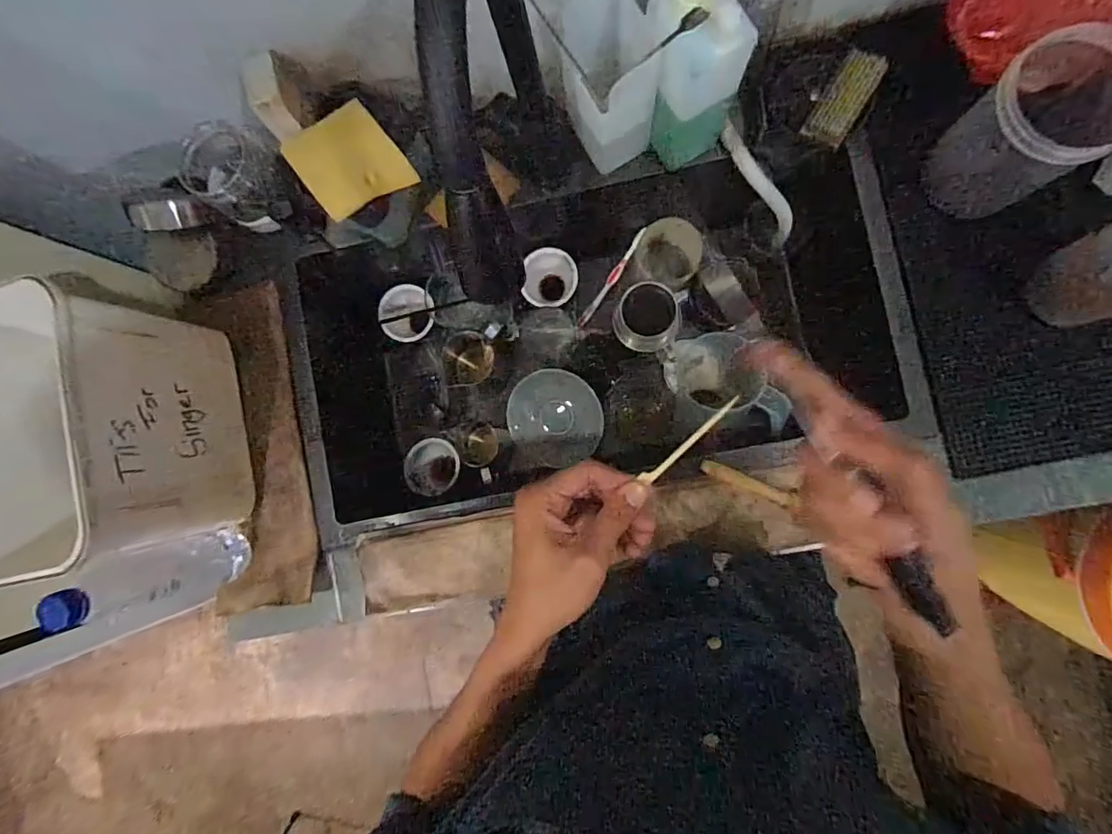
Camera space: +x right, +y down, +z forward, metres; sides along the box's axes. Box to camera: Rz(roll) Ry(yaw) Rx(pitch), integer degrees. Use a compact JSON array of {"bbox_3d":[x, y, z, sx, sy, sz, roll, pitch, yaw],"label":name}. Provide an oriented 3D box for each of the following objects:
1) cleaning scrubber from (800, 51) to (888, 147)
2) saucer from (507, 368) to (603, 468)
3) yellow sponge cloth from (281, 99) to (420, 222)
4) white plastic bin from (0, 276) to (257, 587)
[{"bbox_3d":[0.320,-0.352,0.583,0.046,0.021,0.116,31,90,6],"label":"cleaning scrubber"},{"bbox_3d":[-0.002,0.000,0.816,0.140,0.024,0.141,0,87,5],"label":"saucer"},{"bbox_3d":[-0.213,-0.261,0.542,0.106,0.013,0.086,-25,114,6],"label":"yellow sponge cloth"},{"bbox_3d":[-0.494,-0.001,0.580,0.183,0.206,0.272,-8,86,5],"label":"white plastic bin"}]

